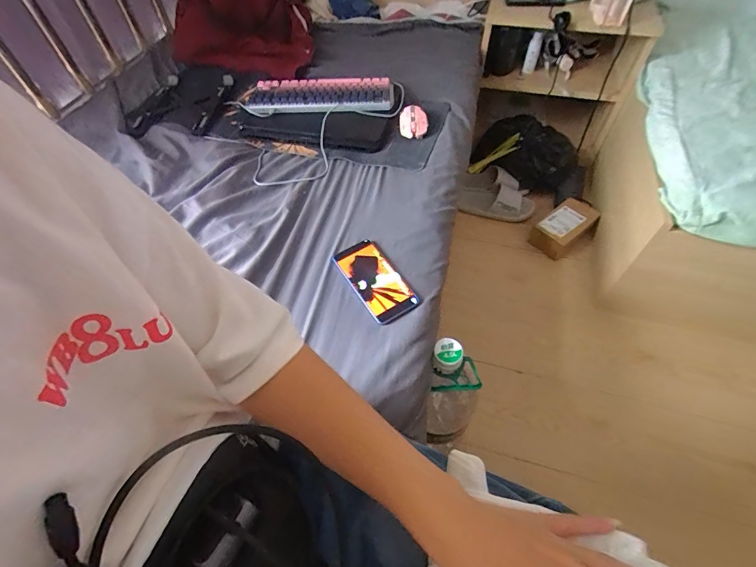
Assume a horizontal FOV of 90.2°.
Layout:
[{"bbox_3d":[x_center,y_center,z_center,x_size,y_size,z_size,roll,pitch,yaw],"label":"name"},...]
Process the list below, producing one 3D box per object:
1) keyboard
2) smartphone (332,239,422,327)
[{"bbox_3d":[-0.147,-0.471,0.966,0.369,0.042,0.143,2,54,3],"label":"keyboard"},{"bbox_3d":[-0.003,-0.007,0.654,0.087,0.017,0.170,-28,58,-17],"label":"smartphone"}]

